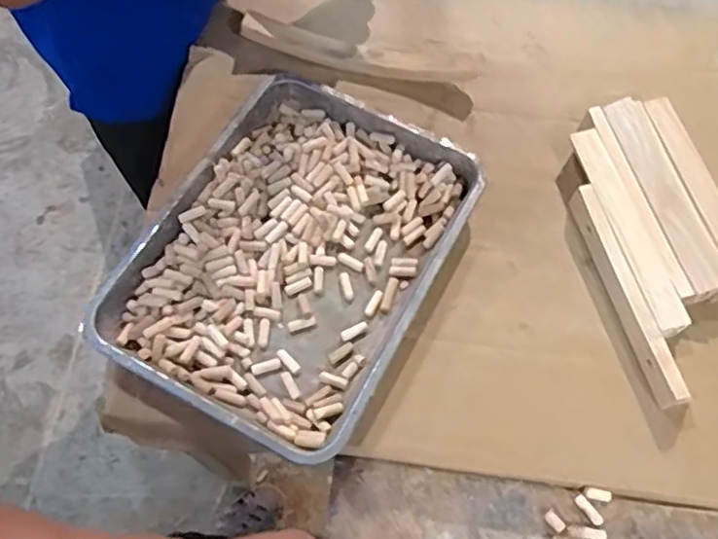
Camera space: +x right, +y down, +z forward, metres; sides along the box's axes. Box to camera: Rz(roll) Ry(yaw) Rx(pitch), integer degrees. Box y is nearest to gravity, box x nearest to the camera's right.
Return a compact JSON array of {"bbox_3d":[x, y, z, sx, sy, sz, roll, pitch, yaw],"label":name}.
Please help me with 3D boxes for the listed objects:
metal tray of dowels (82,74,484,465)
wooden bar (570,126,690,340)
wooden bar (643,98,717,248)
[{"bbox_3d":[-0.068,-0.018,0.701,0.286,0.052,0.386,27,67,12],"label":"metal tray of dowels"},{"bbox_3d":[0.295,-0.049,0.706,0.037,0.015,0.249,-13,66,-8],"label":"wooden bar"},{"bbox_3d":[0.391,-0.091,0.732,0.038,0.019,0.245,-13,66,-8],"label":"wooden bar"}]

